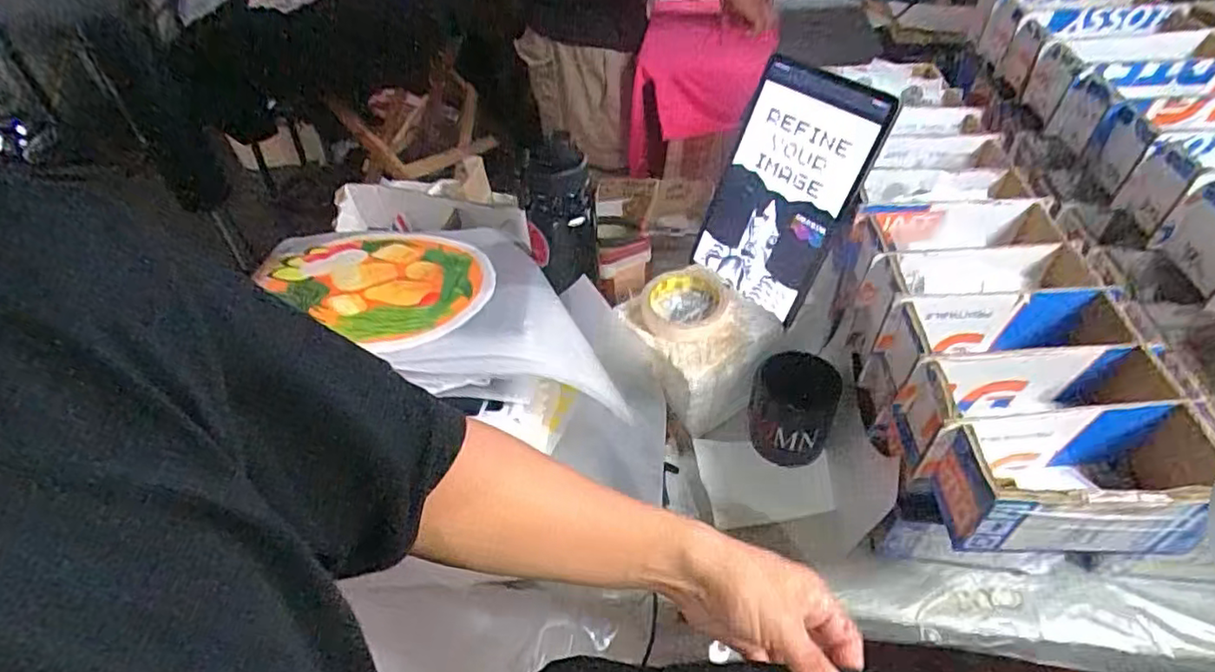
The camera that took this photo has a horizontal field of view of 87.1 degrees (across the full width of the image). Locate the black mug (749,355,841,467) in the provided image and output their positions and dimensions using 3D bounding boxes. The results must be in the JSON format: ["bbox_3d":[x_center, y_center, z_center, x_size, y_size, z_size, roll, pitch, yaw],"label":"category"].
[{"bbox_3d":[0.191,0.071,0.668,0.086,0.100,0.080,5,45,8],"label":"black mug"}]

